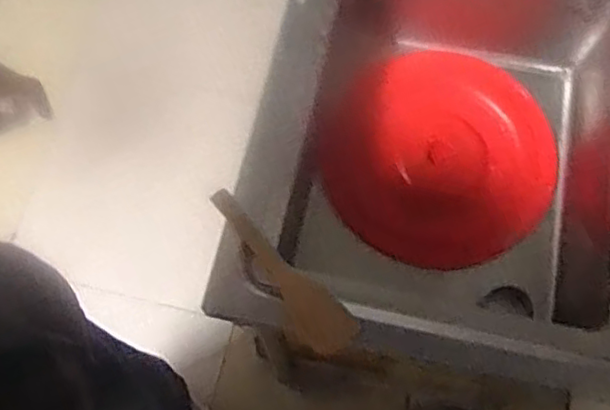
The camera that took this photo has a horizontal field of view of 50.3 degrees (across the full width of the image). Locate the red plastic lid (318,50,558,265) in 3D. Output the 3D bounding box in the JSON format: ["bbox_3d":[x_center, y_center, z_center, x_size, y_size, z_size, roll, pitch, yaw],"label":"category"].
[{"bbox_3d":[0.222,-0.079,1.078,0.380,0.090,0.350,-1,68,2],"label":"red plastic lid"}]

